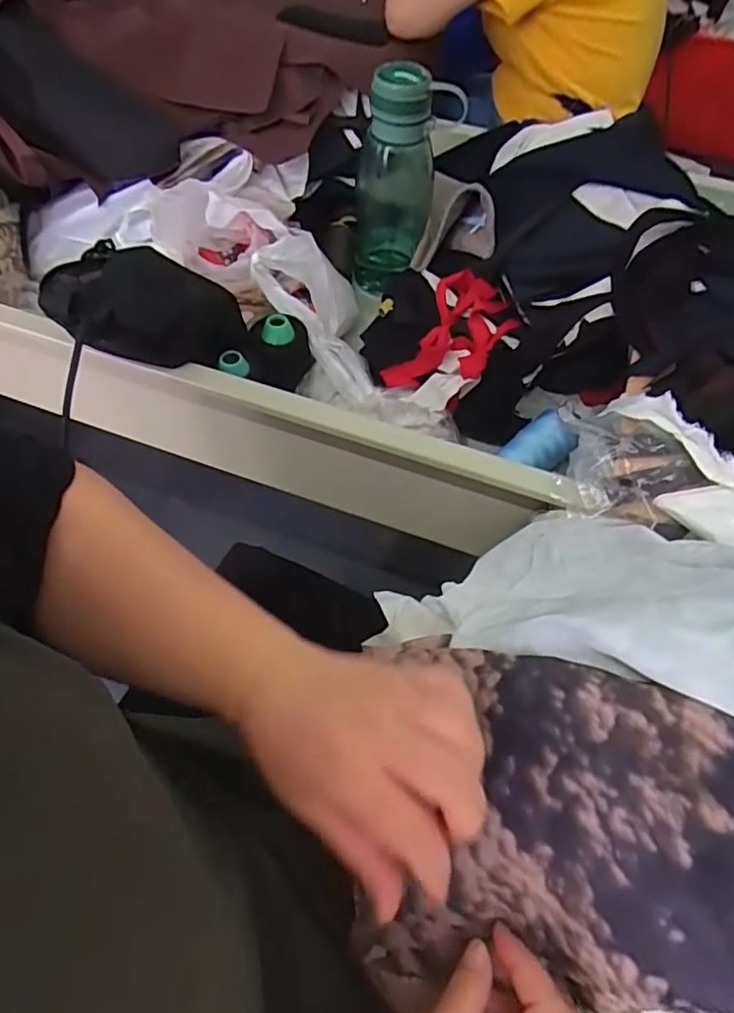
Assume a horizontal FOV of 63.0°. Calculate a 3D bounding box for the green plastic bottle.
[{"bbox_3d":[0.040,-0.396,0.730,0.104,0.253,0.094,2,56,-1],"label":"green plastic bottle"}]

